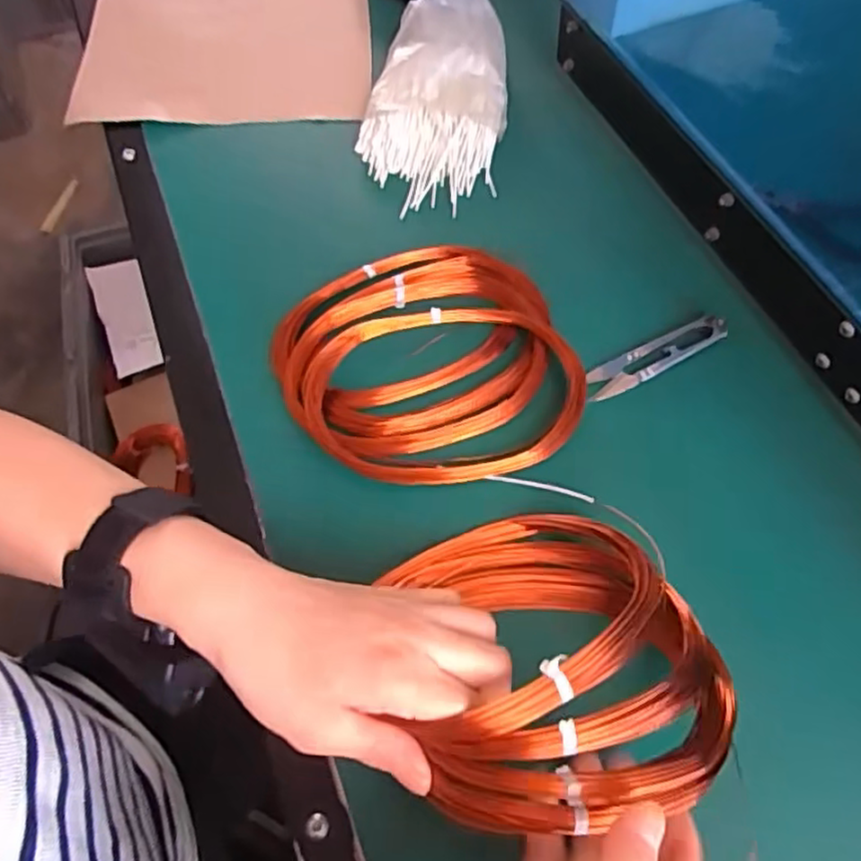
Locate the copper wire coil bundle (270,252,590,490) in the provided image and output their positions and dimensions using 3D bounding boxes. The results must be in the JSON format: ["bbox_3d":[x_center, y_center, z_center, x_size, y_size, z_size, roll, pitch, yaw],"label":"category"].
[{"bbox_3d":[-0.006,-0.047,0.413,0.169,0.033,0.171,-1,62,3],"label":"copper wire coil bundle"}]

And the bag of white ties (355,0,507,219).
[{"bbox_3d":[0.003,-0.259,0.520,0.110,0.049,0.197,3,62,5],"label":"bag of white ties"}]

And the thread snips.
[{"bbox_3d":[0.141,-0.046,0.420,0.100,0.006,0.022,-25,63,-10],"label":"thread snips"}]

